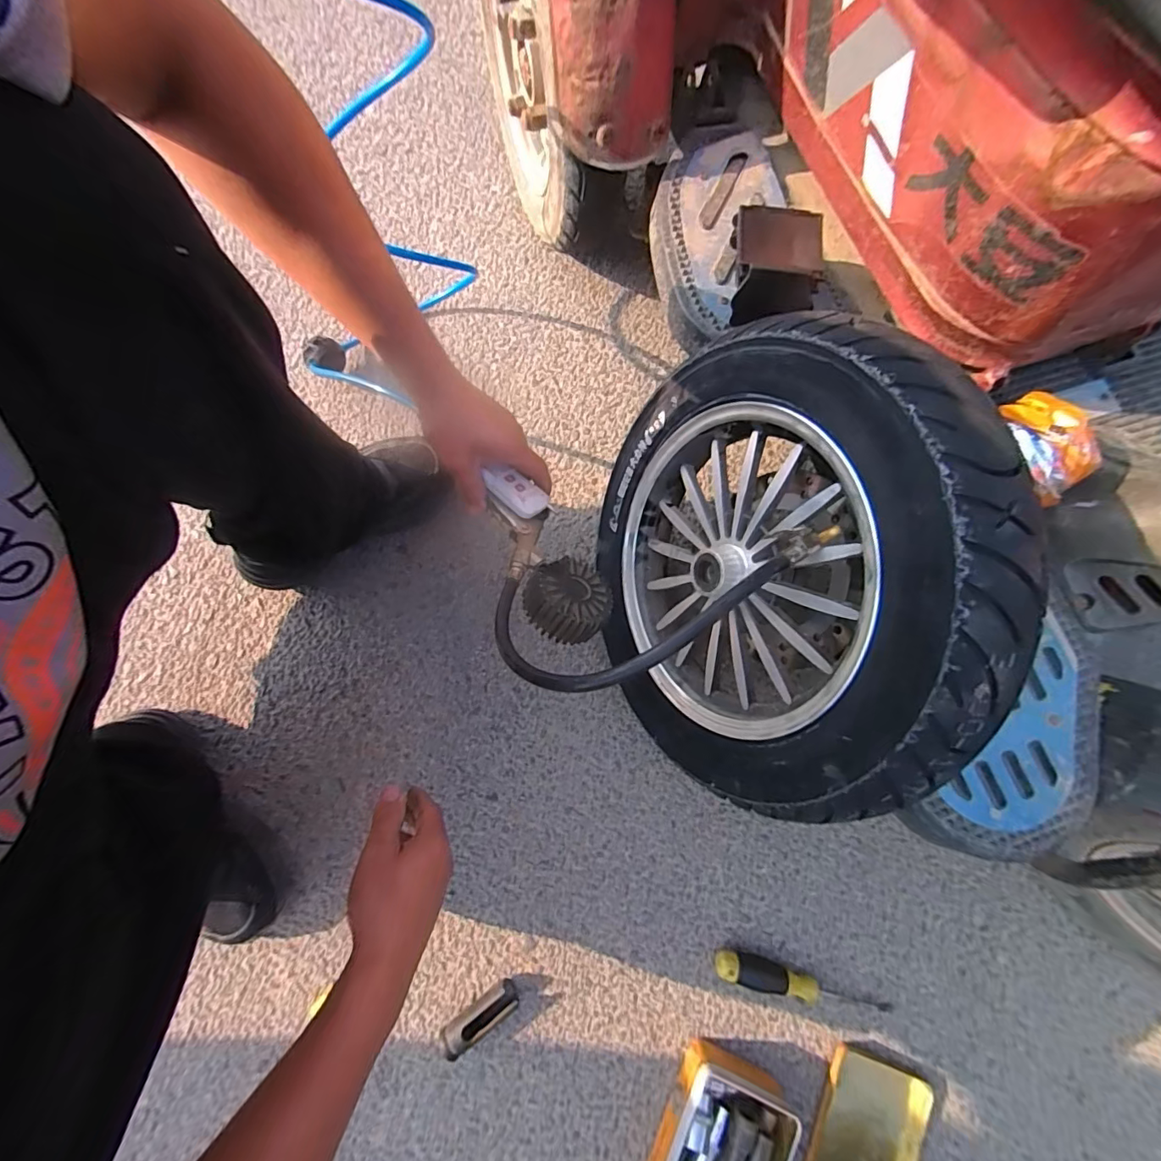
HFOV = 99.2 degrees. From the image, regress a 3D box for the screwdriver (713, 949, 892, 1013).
[{"bbox_3d":[0.233,0.428,0.514,0.191,0.030,0.033,18,79,3],"label":"screwdriver"}]

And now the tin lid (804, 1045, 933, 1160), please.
[{"bbox_3d":[0.283,0.572,0.493,0.100,0.013,0.169,23,79,4],"label":"tin lid"}]

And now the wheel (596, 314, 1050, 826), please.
[{"bbox_3d":[0.143,-0.009,0.408,0.080,0.363,0.360,-3,111,-29],"label":"wheel"}]

